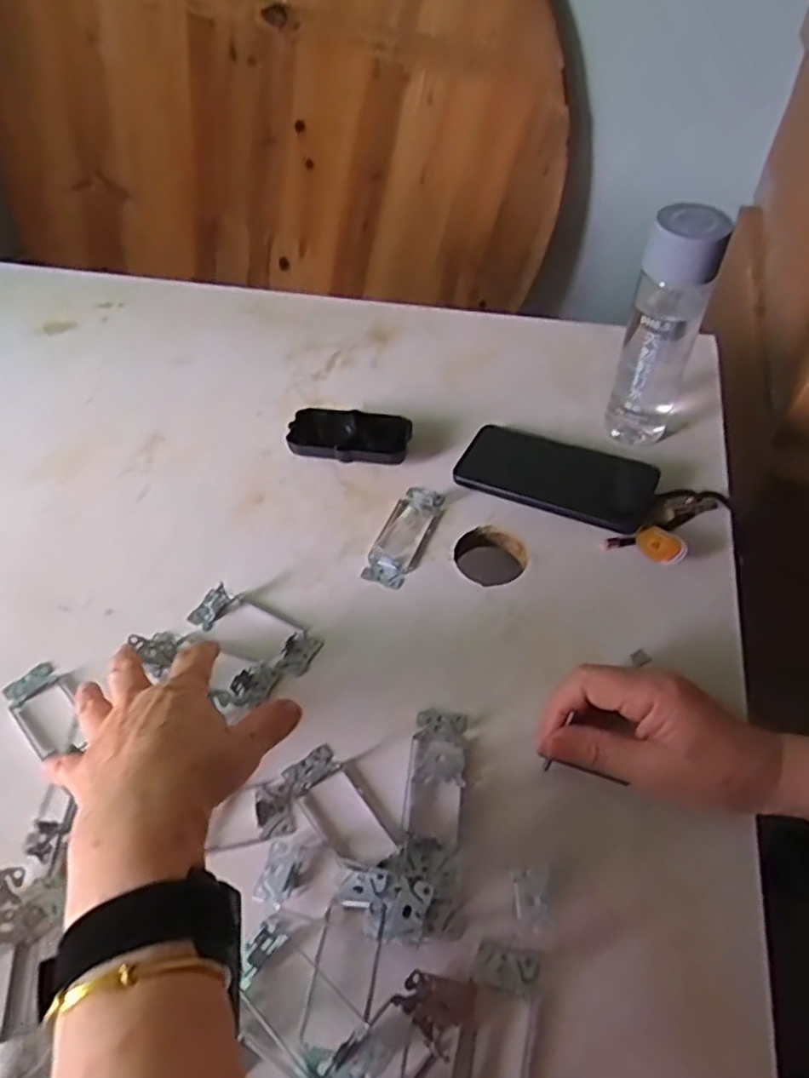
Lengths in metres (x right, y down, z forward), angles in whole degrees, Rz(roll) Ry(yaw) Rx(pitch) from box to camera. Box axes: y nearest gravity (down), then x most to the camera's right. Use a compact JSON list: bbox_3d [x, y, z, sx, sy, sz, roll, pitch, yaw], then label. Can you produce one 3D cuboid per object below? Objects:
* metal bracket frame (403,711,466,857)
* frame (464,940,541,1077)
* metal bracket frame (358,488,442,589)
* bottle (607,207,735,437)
[{"bbox_3d":[0.021,0.155,0.440,0.036,0.010,0.088,4,52,7],"label":"metal bracket frame"},{"bbox_3d":[0.048,0.272,0.348,0.035,0.012,0.106,9,53,11],"label":"frame"},{"bbox_3d":[-0.001,-0.007,0.562,0.038,0.015,0.101,16,55,16],"label":"metal bracket frame"},{"bbox_3d":[0.212,-0.170,0.550,0.058,0.196,0.071,17,55,17],"label":"bottle"}]

